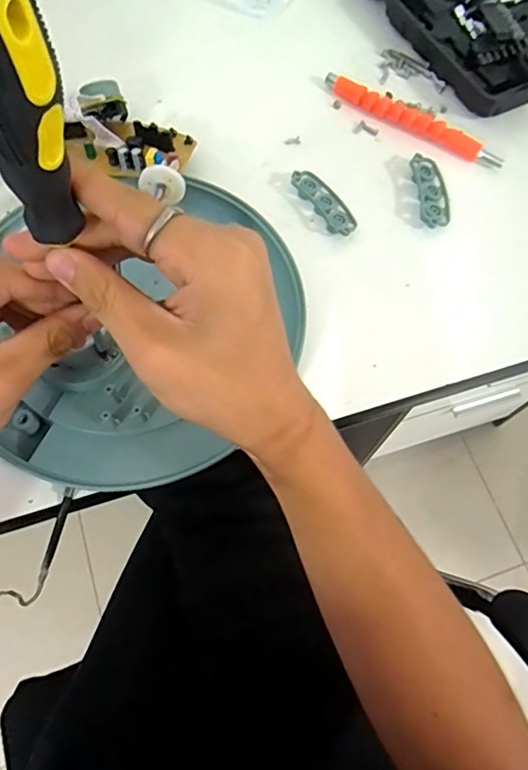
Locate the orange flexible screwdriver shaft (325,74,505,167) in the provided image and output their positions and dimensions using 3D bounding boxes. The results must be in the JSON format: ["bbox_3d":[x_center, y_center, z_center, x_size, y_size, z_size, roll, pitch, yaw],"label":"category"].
[{"bbox_3d":[0.126,-0.227,0.466,0.165,0.016,0.015,30,70,9],"label":"orange flexible screwdriver shaft"}]

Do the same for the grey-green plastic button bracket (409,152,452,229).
[{"bbox_3d":[0.137,-0.158,0.443,0.027,0.010,0.069,0,68,-3],"label":"grey-green plastic button bracket"}]

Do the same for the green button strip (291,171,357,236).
[{"bbox_3d":[0.049,-0.147,0.437,0.026,0.010,0.068,-30,72,-13],"label":"green button strip"}]

